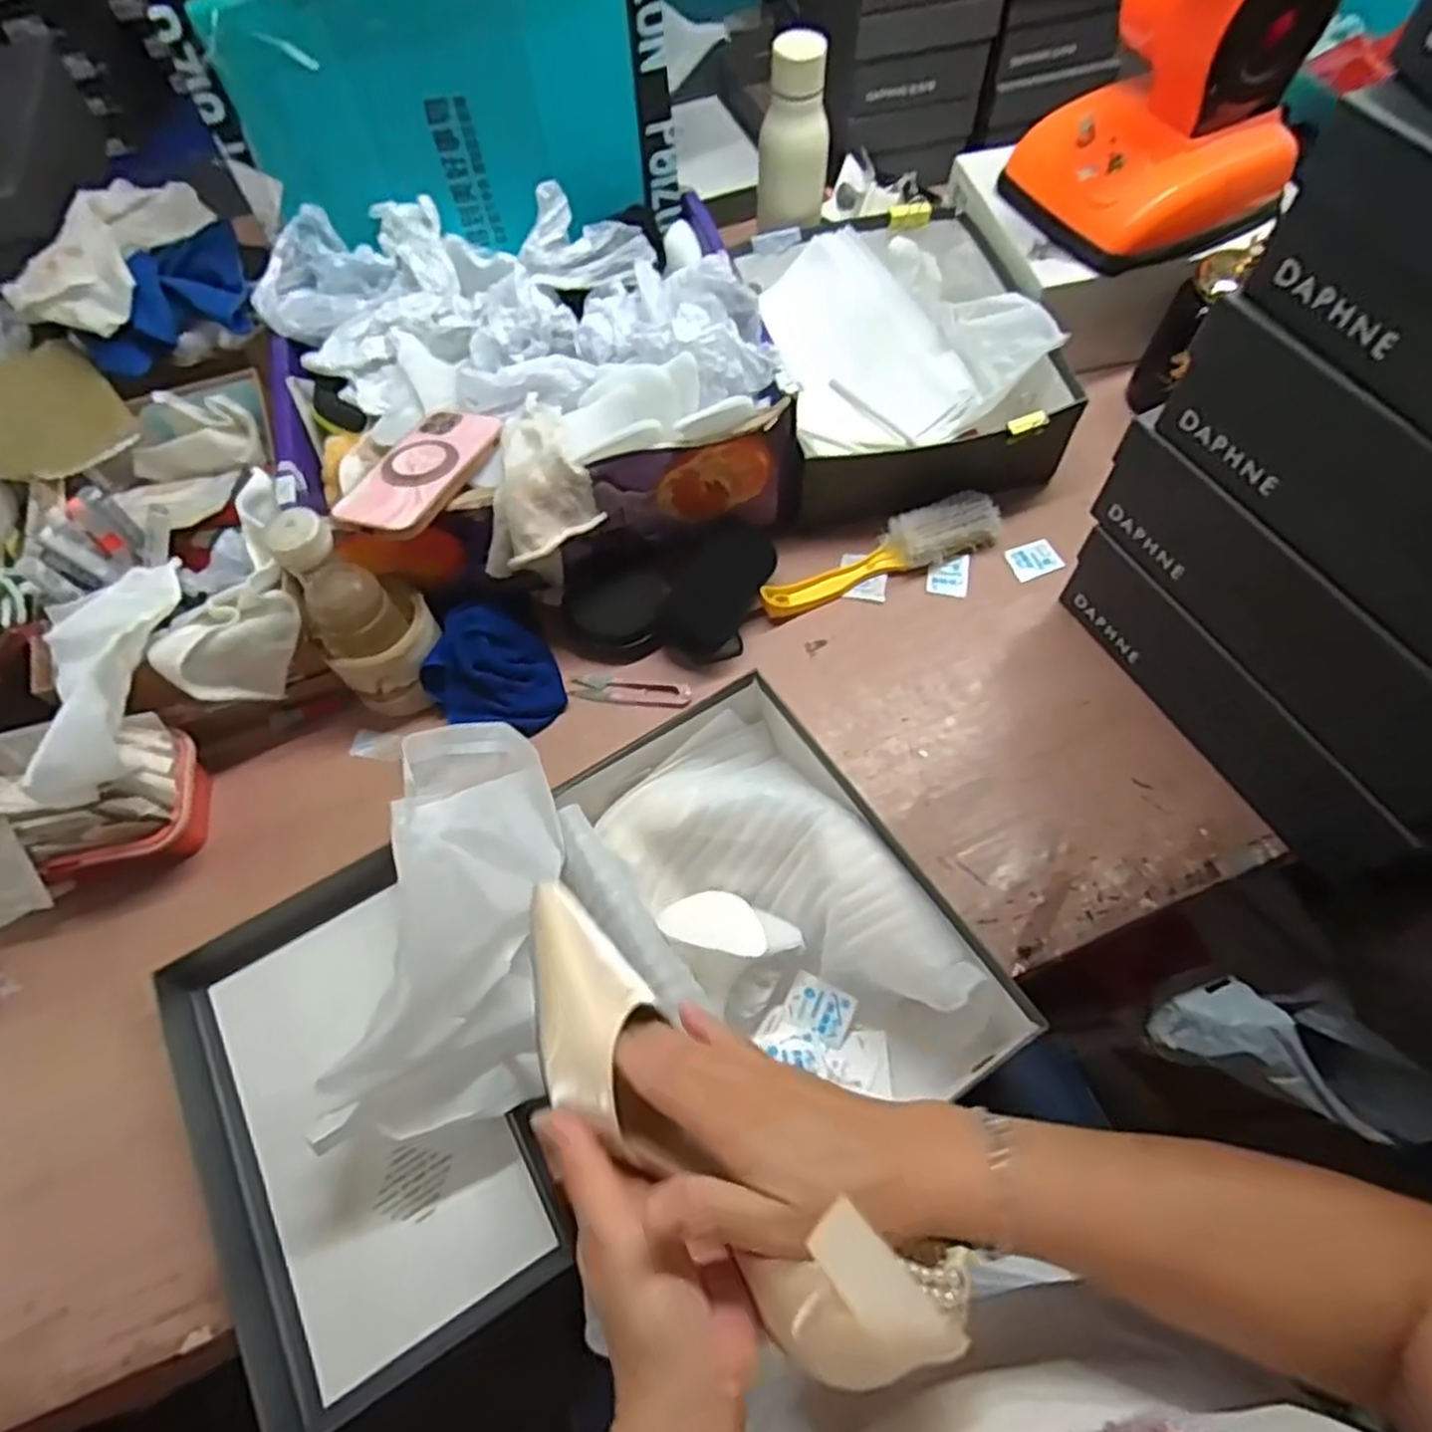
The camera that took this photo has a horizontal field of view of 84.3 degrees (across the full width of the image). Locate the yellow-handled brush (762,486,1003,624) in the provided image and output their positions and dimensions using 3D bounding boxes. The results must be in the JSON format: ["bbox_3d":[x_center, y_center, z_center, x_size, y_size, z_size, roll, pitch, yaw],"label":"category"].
[{"bbox_3d":[0.142,-0.142,0.703,0.222,0.036,0.050,-20,64,-8],"label":"yellow-handled brush"}]

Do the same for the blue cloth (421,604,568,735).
[{"bbox_3d":[-0.184,-0.037,0.647,0.102,0.076,0.074,-2,63,1],"label":"blue cloth"}]

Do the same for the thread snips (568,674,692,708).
[{"bbox_3d":[-0.072,-0.022,0.672,0.101,0.010,0.024,8,64,7],"label":"thread snips"}]

